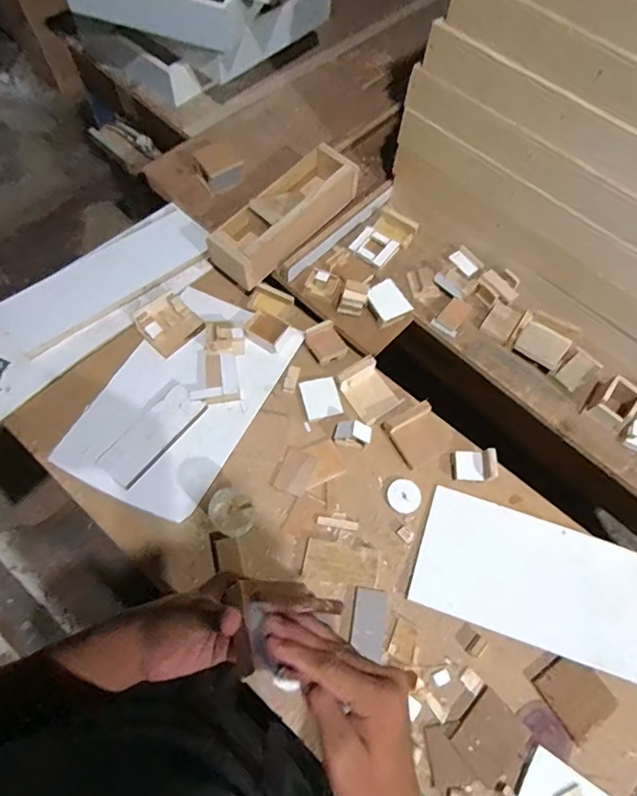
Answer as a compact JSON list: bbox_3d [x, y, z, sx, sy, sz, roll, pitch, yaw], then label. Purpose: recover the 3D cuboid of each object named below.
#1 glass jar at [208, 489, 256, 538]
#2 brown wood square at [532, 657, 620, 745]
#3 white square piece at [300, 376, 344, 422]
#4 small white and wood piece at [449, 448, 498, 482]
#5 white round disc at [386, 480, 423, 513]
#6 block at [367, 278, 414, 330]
[{"bbox_3d":[-0.131,0.179,0.728,0.072,0.054,0.061,32,68,12],"label":"glass jar"},{"bbox_3d":[0.370,0.423,0.674,0.088,0.009,0.086,-27,69,-14],"label":"brown wood square"},{"bbox_3d":[0.004,0.000,0.847,0.065,0.009,0.073,-13,66,-8],"label":"white square piece"},{"bbox_3d":[0.262,0.111,0.787,0.067,0.042,0.050,6,65,1],"label":"small white and wood piece"},{"bbox_3d":[0.144,0.164,0.789,0.056,0.005,0.055,1,65,-2],"label":"white round disc"},{"bbox_3d":[0.130,-0.183,0.899,0.070,0.027,0.079,-27,70,-14],"label":"block"}]

